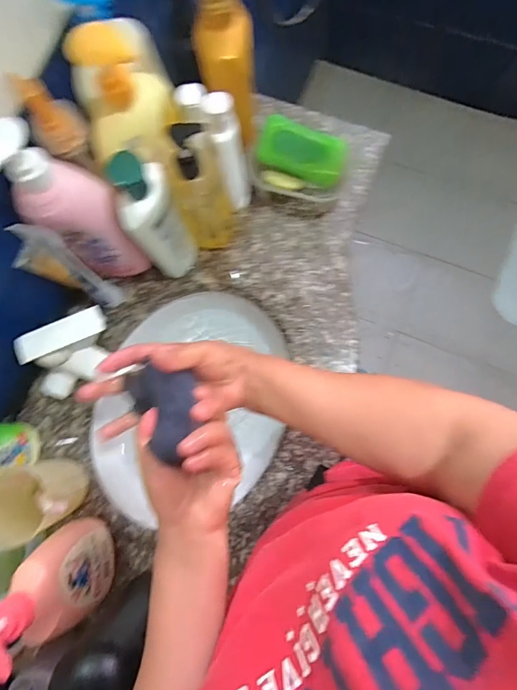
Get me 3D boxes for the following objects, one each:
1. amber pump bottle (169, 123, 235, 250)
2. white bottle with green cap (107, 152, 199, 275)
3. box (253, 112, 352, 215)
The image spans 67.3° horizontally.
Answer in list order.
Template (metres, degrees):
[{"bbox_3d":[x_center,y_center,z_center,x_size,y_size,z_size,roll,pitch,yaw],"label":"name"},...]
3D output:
[{"bbox_3d":[-0.071,-0.196,0.494,0.062,0.221,0.070,-18,80,1],"label":"amber pump bottle"},{"bbox_3d":[-0.124,-0.153,0.492,0.066,0.201,0.061,-1,81,4],"label":"white bottle with green cap"},{"bbox_3d":[0.058,-0.256,0.569,0.142,0.078,0.090,27,84,8],"label":"box"}]

